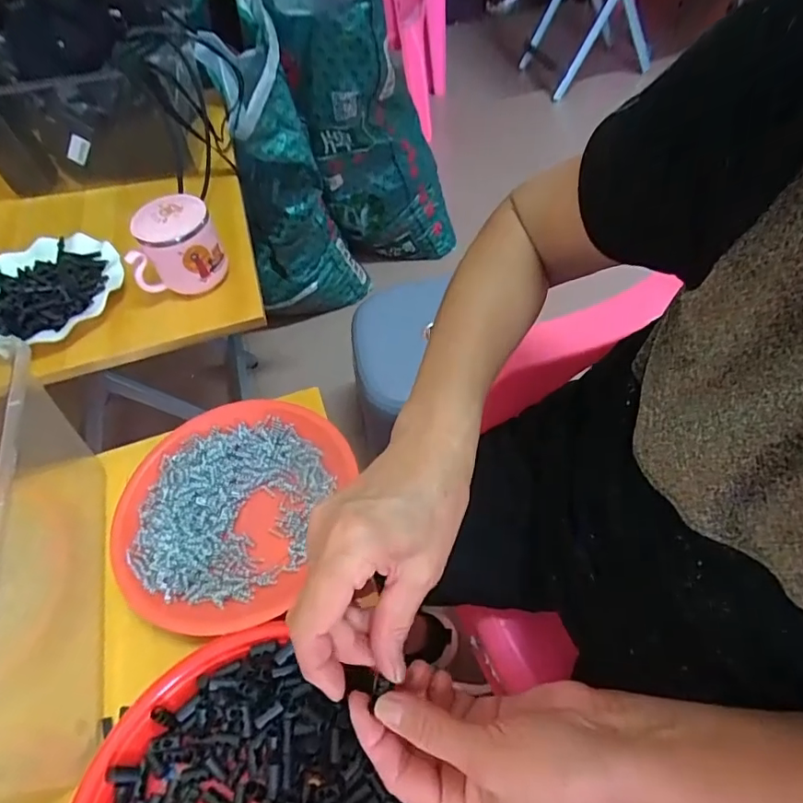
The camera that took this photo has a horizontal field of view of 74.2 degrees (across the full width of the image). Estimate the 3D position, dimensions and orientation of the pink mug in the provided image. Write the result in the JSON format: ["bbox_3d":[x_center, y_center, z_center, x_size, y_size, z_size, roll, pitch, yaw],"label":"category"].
[{"bbox_3d":[-0.245,-0.168,0.586,0.092,0.089,0.067,-10,54,-1],"label":"pink mug"}]

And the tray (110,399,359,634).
[{"bbox_3d":[-0.145,0.086,0.439,0.175,0.042,0.188,-3,54,4],"label":"tray"}]

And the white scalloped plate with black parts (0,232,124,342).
[{"bbox_3d":[-0.415,-0.134,0.609,0.186,0.027,0.159,-1,54,5],"label":"white scalloped plate with black parts"}]

